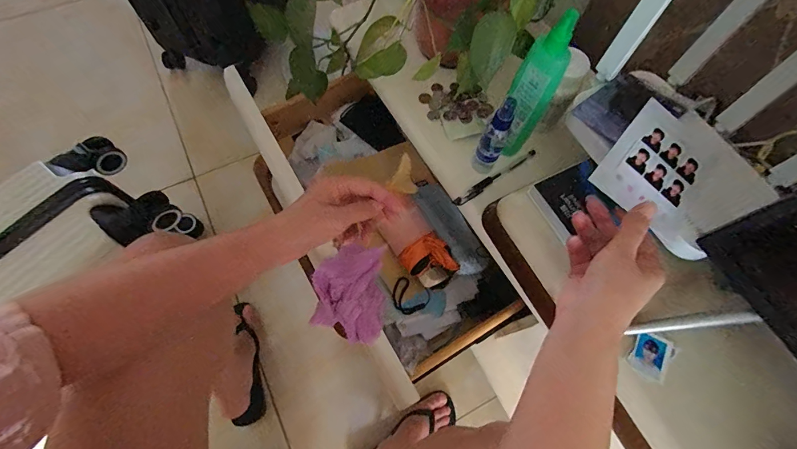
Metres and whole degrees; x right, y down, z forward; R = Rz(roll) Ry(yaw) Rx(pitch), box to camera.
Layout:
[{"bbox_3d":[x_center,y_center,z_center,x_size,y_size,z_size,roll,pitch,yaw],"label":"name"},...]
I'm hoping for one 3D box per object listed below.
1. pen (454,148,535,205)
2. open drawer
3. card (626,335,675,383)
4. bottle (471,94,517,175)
[{"bbox_3d":[0.137,-0.067,0.522,0.145,0.011,0.013,-33,72,-15],"label":"pen"},{"bbox_3d":[-0.044,-0.037,0.621,0.256,0.147,0.559,-26,70,-12],"label":"open drawer"},{"bbox_3d":[0.252,0.130,0.371,0.037,0.006,0.042,28,69,9],"label":"card"},{"bbox_3d":[0.121,-0.110,0.469,0.031,0.120,0.031,25,68,8],"label":"bottle"}]

